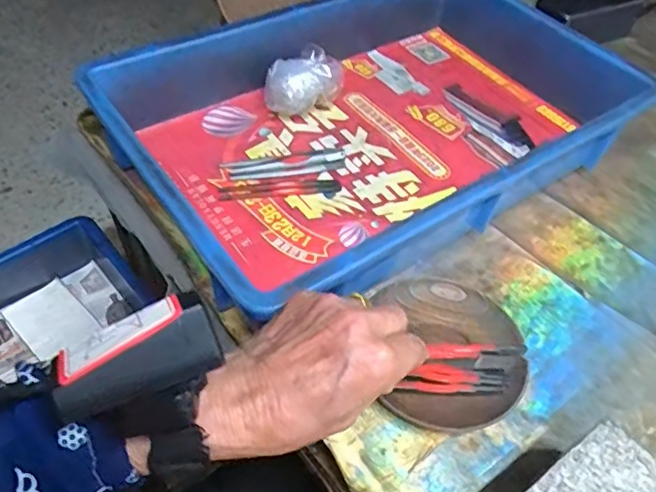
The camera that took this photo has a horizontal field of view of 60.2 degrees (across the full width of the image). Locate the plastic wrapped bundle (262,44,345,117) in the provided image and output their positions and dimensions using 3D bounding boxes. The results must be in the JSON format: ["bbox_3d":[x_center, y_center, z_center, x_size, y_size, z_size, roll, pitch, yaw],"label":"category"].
[{"bbox_3d":[-0.025,-0.154,0.539,0.056,0.053,0.064,26,53,15],"label":"plastic wrapped bundle"}]

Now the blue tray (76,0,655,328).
[{"bbox_3d":[0.048,-0.122,0.508,0.435,0.074,0.289,-27,58,-25],"label":"blue tray"}]

